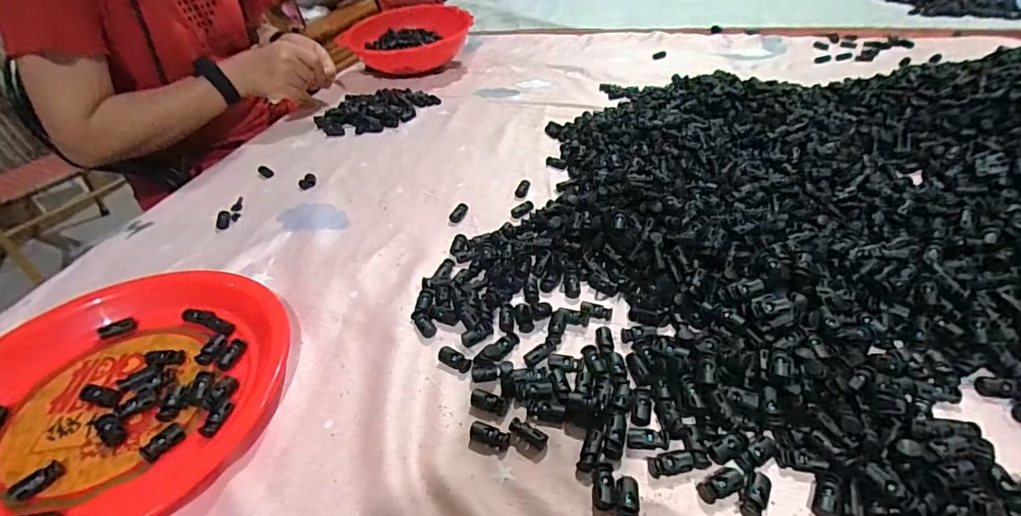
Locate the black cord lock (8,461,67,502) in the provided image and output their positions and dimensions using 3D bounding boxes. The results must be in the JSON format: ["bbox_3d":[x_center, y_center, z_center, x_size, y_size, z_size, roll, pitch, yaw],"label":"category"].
[{"bbox_3d":[-0.318,0.150,0.336,0.011,0.010,0.029,24,48,31],"label":"black cord lock"}]

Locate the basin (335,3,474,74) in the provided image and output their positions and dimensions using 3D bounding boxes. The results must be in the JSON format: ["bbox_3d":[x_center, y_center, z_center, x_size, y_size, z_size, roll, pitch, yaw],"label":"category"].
[{"bbox_3d":[-0.191,-0.424,0.979,0.249,0.091,0.133,-23,43,-21],"label":"basin"}]

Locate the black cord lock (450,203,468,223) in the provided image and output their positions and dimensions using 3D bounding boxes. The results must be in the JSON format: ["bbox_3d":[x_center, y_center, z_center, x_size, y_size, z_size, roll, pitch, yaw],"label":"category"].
[{"bbox_3d":[-0.059,-0.052,0.571,0.012,0.008,0.030,12,42,20],"label":"black cord lock"}]

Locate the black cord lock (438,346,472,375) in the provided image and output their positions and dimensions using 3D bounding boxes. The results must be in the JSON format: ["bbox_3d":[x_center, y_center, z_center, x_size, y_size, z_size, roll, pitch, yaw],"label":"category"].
[{"bbox_3d":[-0.044,0.081,0.402,0.030,0.006,0.014,22,47,29],"label":"black cord lock"}]

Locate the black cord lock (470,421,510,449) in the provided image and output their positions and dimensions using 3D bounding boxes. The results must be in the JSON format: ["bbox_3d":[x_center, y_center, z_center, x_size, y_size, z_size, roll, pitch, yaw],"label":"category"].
[{"bbox_3d":[-0.014,0.122,0.344,0.028,0.008,0.012,11,42,19],"label":"black cord lock"}]

